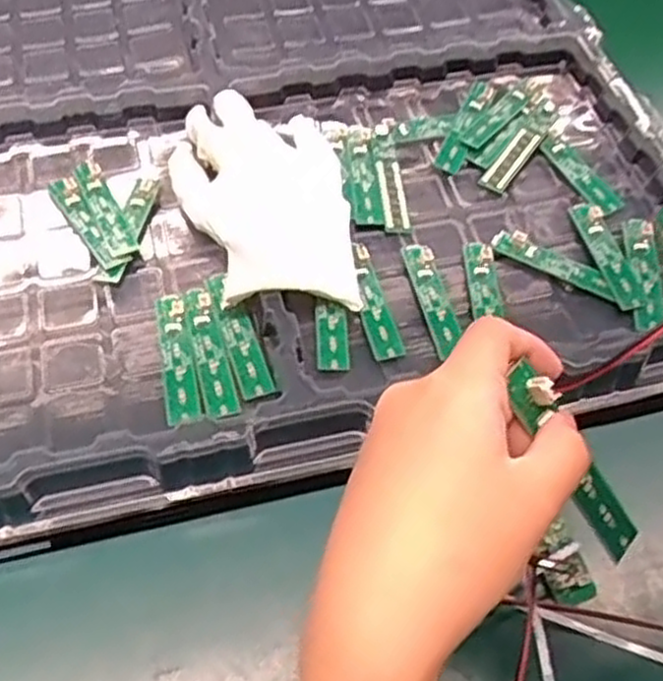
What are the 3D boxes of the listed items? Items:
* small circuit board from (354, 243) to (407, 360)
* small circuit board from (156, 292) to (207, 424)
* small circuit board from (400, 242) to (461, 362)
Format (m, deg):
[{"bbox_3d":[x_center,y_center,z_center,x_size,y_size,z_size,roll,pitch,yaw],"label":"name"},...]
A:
[{"bbox_3d":[0.024,-0.023,0.456,0.019,0.008,0.075,-14,59,-11],"label":"small circuit board"},{"bbox_3d":[-0.086,0.009,0.431,0.019,0.004,0.083,-16,59,-4],"label":"small circuit board"},{"bbox_3d":[0.060,-0.028,0.462,0.017,0.005,0.076,-10,58,-9],"label":"small circuit board"}]

